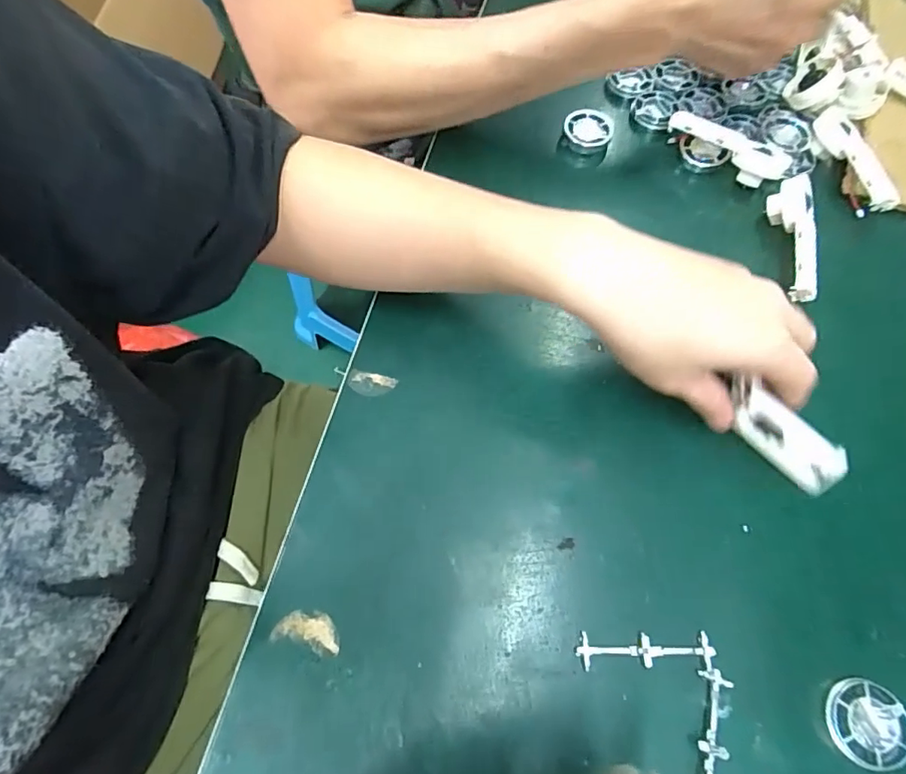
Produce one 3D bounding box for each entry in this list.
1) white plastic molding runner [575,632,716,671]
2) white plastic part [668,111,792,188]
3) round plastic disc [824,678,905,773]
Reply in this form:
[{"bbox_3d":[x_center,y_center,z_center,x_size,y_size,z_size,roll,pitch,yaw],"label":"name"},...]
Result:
[{"bbox_3d":[0.101,0.139,0.279,0.071,0.004,0.017,0,66,-1],"label":"white plastic molding runner"},{"bbox_3d":[0.208,-0.182,0.404,0.090,0.018,0.024,33,69,12],"label":"white plastic part"},{"bbox_3d":[0.207,0.168,0.266,0.038,0.009,0.037,1,66,-1],"label":"round plastic disc"}]

